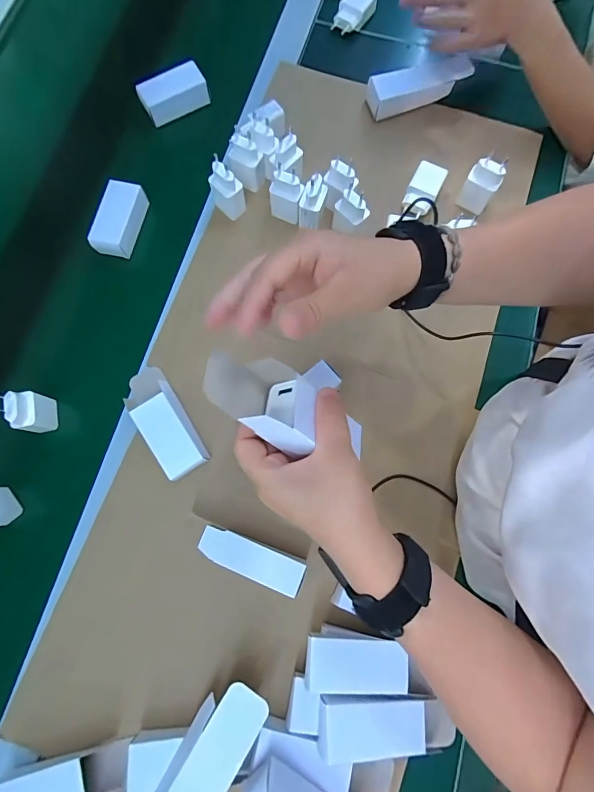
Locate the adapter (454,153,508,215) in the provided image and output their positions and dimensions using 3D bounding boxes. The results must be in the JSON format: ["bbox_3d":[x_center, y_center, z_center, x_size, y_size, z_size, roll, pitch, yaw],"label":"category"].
[{"bbox_3d":[0.231,-0.264,0.496,0.038,0.074,0.021,27,77,8],"label":"adapter"}]

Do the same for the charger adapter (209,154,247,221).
[{"bbox_3d":[-0.087,-0.257,0.495,0.038,0.072,0.025,38,79,10],"label":"charger adapter"}]

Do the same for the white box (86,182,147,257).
[{"bbox_3d":[-0.234,-0.233,0.518,0.051,0.028,0.093,11,76,4],"label":"white box"}]

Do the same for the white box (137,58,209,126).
[{"bbox_3d":[-0.176,-0.431,0.562,0.092,0.036,0.044,-25,76,-5],"label":"white box"}]

